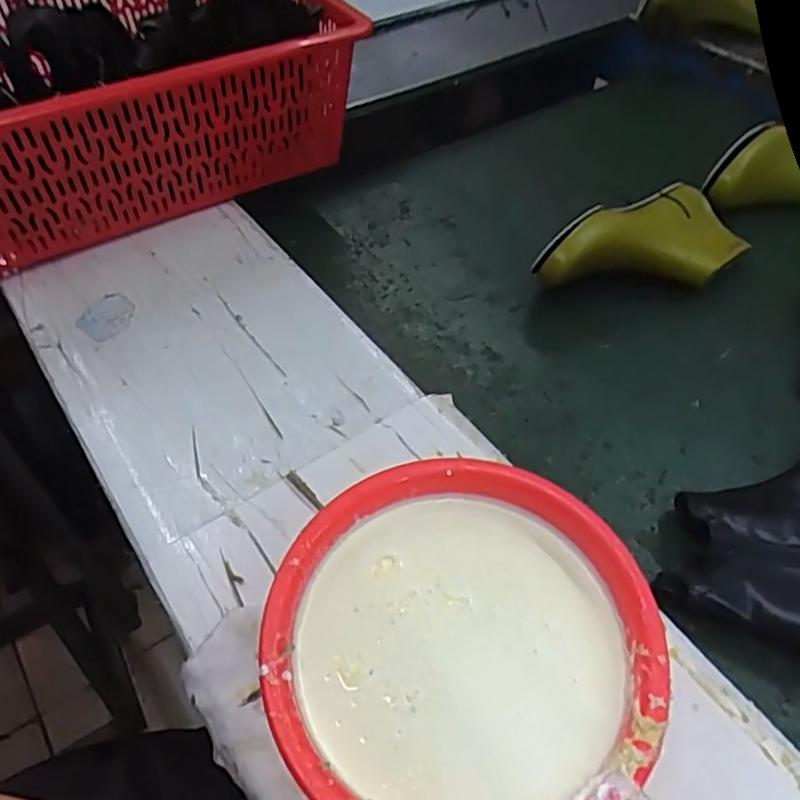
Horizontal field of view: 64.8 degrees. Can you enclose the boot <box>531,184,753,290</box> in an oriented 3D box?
[{"bbox_3d":[0.242,-0.141,0.615,0.220,0.074,0.105,-28,56,-21],"label":"boot"}]

